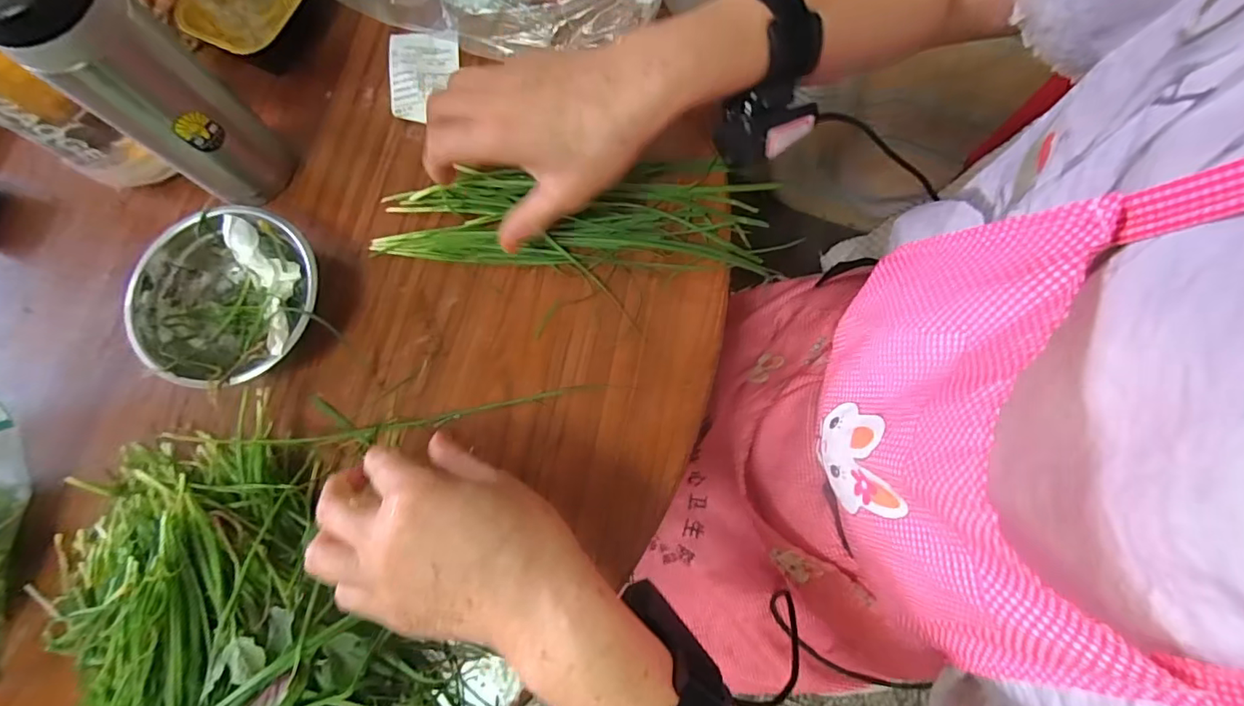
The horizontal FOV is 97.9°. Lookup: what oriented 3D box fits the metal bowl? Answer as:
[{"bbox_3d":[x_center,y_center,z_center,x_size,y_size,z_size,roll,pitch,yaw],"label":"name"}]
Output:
[{"bbox_3d":[-0.274,-0.036,0.380,0.109,0.041,0.119,-1,78,1],"label":"metal bowl"}]

